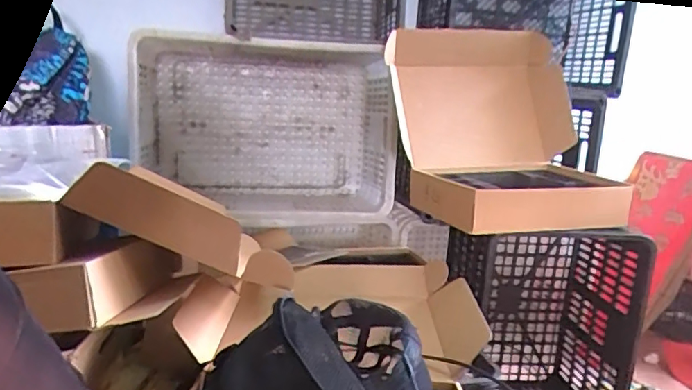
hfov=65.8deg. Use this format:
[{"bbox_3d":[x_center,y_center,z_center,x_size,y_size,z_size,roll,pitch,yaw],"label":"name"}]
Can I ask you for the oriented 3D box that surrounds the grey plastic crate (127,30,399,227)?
[{"bbox_3d":[-0.185,-0.156,1.264,0.586,0.378,0.282,3,13,-3],"label":"grey plastic crate"}]

